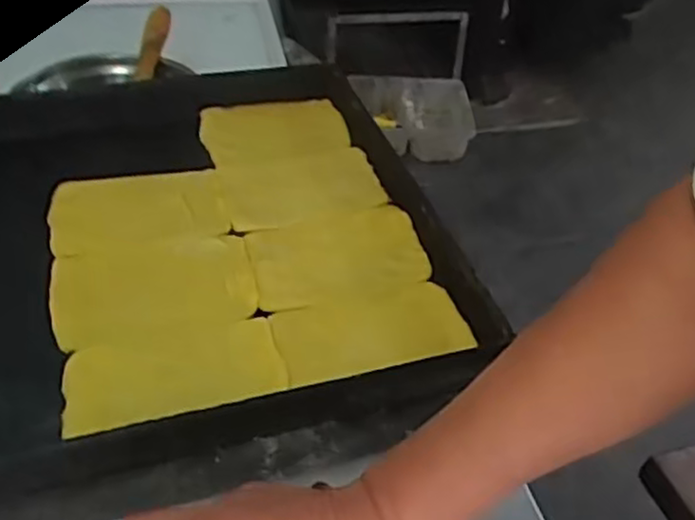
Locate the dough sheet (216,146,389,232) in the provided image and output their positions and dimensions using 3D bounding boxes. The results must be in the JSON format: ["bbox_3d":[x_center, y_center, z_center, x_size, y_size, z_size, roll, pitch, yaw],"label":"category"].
[{"bbox_3d":[-0.040,-0.066,0.657,0.142,0.007,0.088,-13,43,-19],"label":"dough sheet"}]

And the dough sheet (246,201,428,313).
[{"bbox_3d":[-0.008,-0.004,0.600,0.141,0.013,0.085,-13,43,-19],"label":"dough sheet"}]

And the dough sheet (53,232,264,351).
[{"bbox_3d":[-0.145,0.020,0.559,0.144,0.022,0.096,-9,42,-15],"label":"dough sheet"}]

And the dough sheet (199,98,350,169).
[{"bbox_3d":[-0.068,-0.125,0.707,0.130,0.018,0.090,-12,42,-18],"label":"dough sheet"}]

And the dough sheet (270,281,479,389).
[{"bbox_3d":[0.018,0.055,0.543,0.135,0.016,0.079,-10,42,-16],"label":"dough sheet"}]

